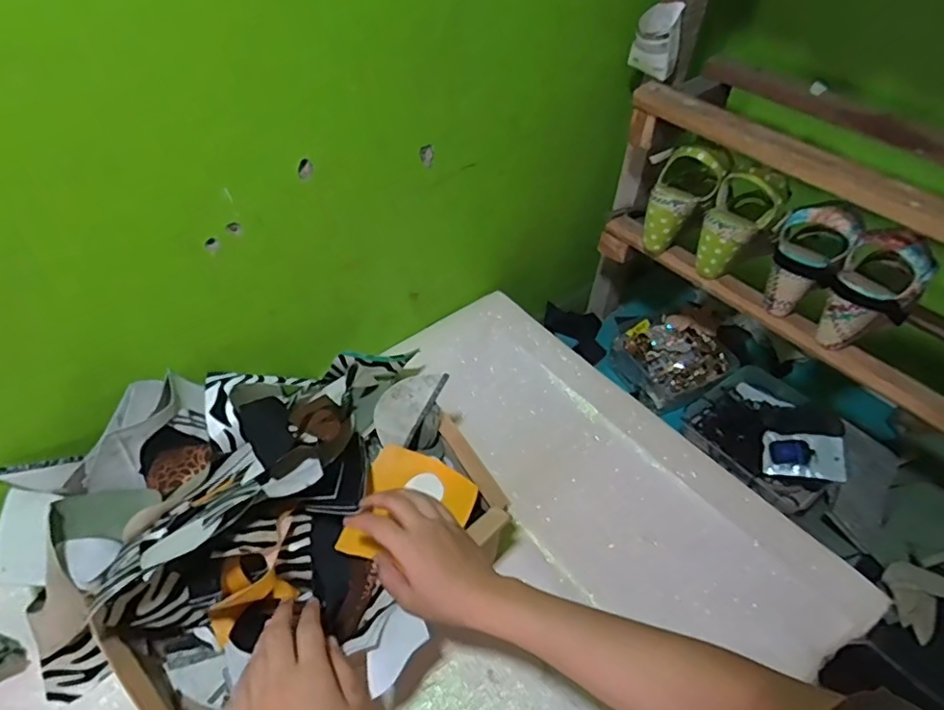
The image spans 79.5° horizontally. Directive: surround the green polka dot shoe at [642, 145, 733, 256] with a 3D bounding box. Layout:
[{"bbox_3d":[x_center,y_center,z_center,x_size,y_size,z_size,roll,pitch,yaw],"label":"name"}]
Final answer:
[{"bbox_3d":[0.271,-0.216,0.774,0.062,0.153,0.086,1,40,-41],"label":"green polka dot shoe"}]

